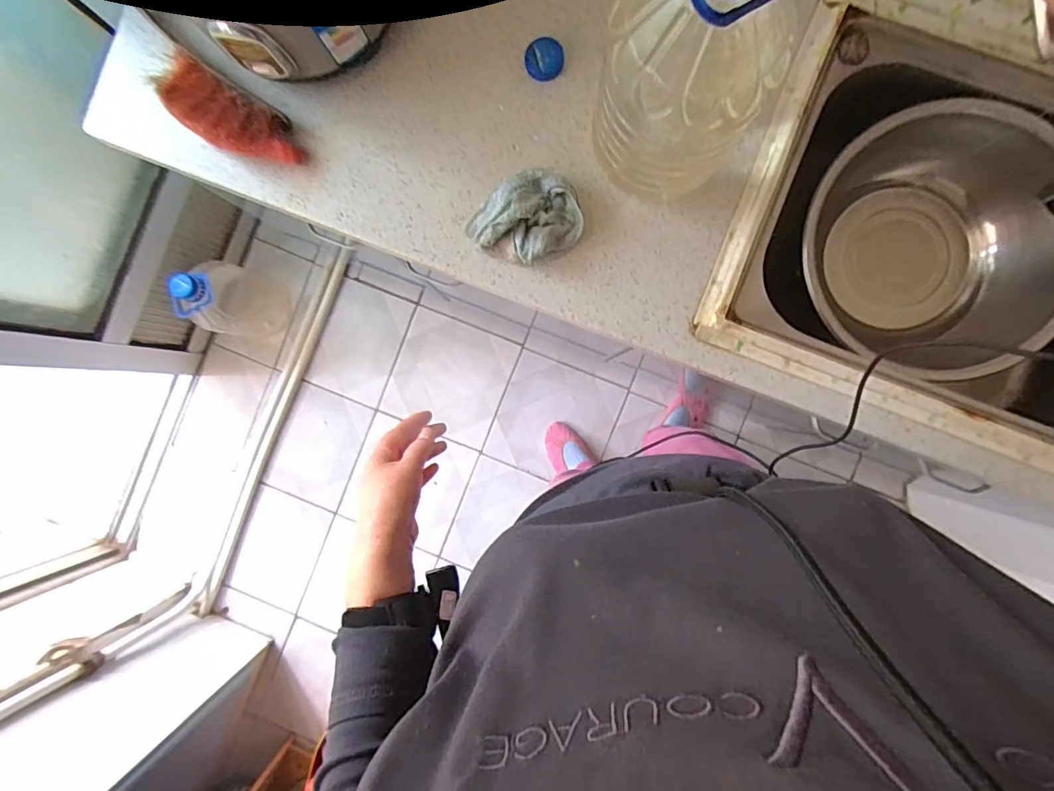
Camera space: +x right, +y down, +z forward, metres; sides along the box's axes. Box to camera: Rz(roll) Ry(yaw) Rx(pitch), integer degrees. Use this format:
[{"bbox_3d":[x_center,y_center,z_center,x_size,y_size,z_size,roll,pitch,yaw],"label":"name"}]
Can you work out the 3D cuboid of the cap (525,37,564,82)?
[{"bbox_3d":[0.022,-0.427,0.660,0.048,0.018,0.046,0,91,2],"label":"cap"}]

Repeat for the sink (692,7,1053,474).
[{"bbox_3d":[0.588,-0.178,0.724,0.614,0.174,0.442,22,91,2],"label":"sink"}]

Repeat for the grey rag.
[{"bbox_3d":[-0.003,-0.222,0.655,0.141,0.049,0.107,-24,90,2],"label":"grey rag"}]

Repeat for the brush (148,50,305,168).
[{"bbox_3d":[-0.386,-0.359,0.669,0.199,0.048,0.081,32,92,1],"label":"brush"}]

